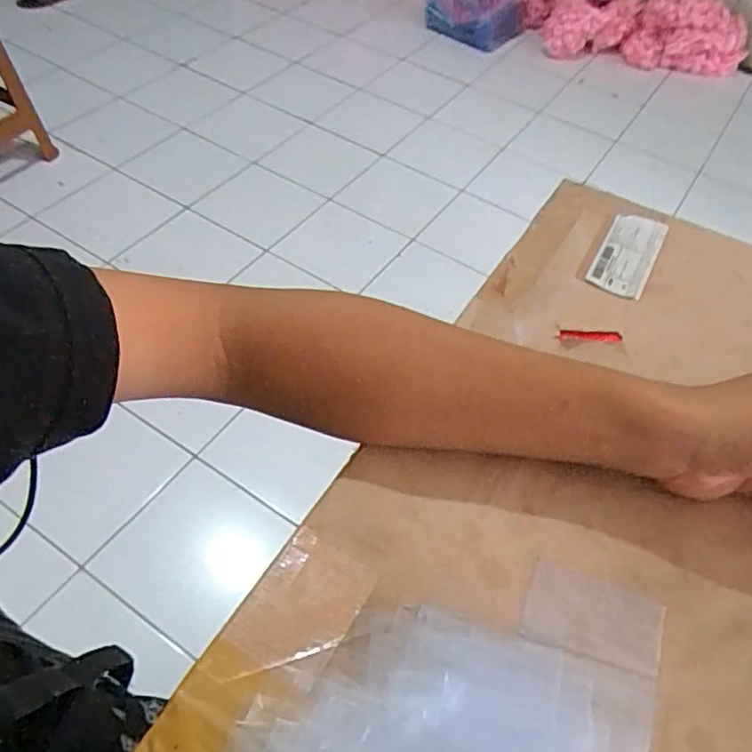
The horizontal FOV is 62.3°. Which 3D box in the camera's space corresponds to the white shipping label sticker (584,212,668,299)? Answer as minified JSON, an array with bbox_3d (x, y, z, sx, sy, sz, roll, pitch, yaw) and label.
[{"bbox_3d":[0.192,-0.095,0.471,0.040,0.004,0.099,27,54,14],"label":"white shipping label sticker"}]

